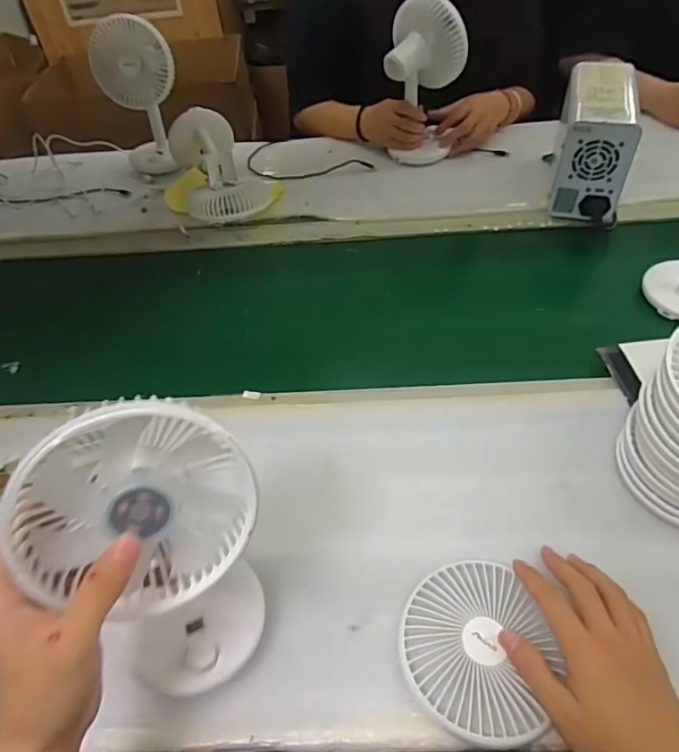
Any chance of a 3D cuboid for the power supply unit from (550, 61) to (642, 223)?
[{"bbox_3d":[0.369,-0.339,0.775,0.087,0.149,0.176,10,49,16],"label":"power supply unit"}]

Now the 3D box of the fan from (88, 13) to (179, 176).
[{"bbox_3d":[-0.334,-0.472,0.914,0.122,0.237,0.091,-22,49,-13],"label":"fan"}]

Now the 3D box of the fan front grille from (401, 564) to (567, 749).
[{"bbox_3d":[0.103,0.208,0.405,0.109,0.011,0.124,-20,48,-11],"label":"fan front grille"}]

